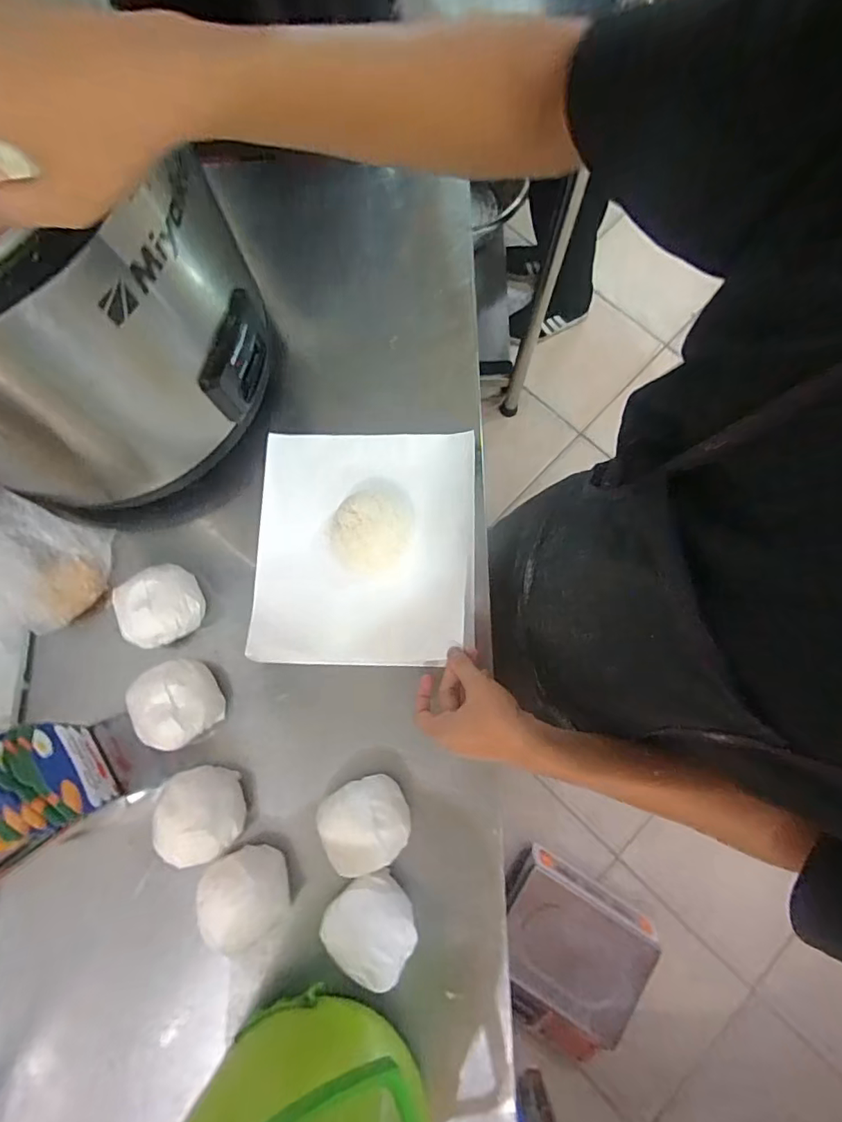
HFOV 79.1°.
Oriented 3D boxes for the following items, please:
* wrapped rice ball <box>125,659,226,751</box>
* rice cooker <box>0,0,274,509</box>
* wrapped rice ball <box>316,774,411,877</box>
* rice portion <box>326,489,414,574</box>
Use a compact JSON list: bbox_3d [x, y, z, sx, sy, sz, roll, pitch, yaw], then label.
[{"bbox_3d":[-0.258,0.151,0.538,0.086,0.070,0.081,0,77,2],"label":"wrapped rice ball"},{"bbox_3d":[-0.355,-0.254,0.459,0.319,0.313,0.329,-34,78,-6],"label":"rice cooker"},{"bbox_3d":[-0.053,0.256,0.500,0.082,0.073,0.076,0,77,2],"label":"wrapped rice ball"},{"bbox_3d":[-0.055,-0.036,0.570,0.100,0.047,0.088,-39,79,-7],"label":"rice portion"}]

